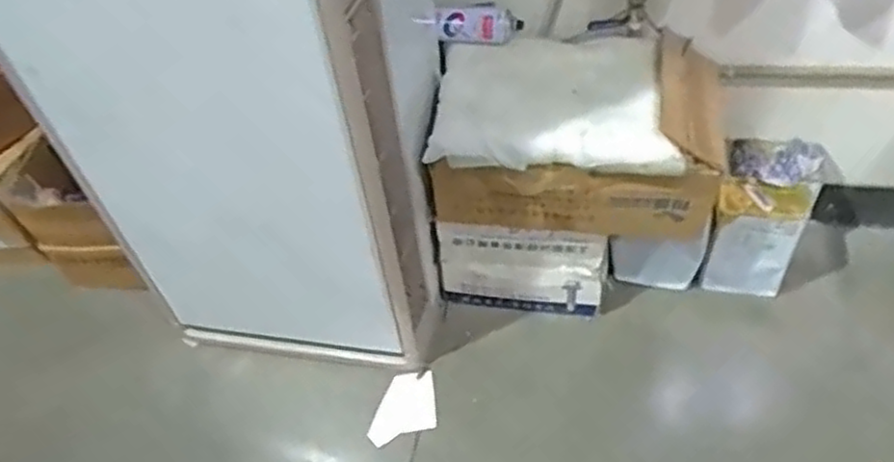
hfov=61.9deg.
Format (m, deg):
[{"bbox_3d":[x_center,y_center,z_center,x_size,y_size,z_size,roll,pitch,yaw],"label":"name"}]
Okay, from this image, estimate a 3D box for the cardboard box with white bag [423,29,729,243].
[{"bbox_3d":[0.233,-0.172,1.397,0.497,0.299,0.283,1,50,7],"label":"cardboard box with white bag"}]

